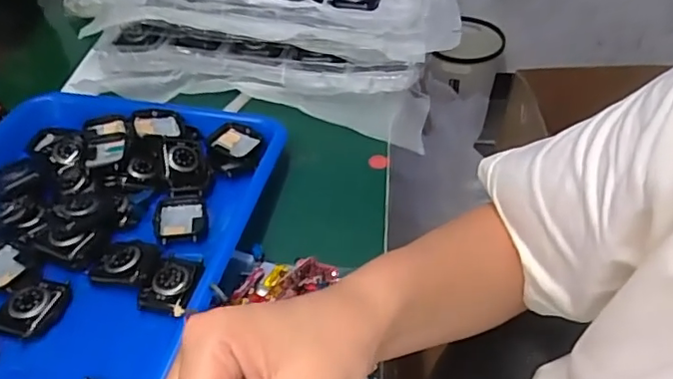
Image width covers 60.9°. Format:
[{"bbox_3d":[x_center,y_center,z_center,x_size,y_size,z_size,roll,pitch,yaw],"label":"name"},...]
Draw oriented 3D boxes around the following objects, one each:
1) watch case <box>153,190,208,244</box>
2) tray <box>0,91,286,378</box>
[{"bbox_3d":[-0.115,0.020,0.423,0.036,0.010,0.050,-8,45,-6],"label":"watch case"},{"bbox_3d":[-0.194,0.035,0.391,0.251,0.042,0.311,7,45,8],"label":"tray"}]

